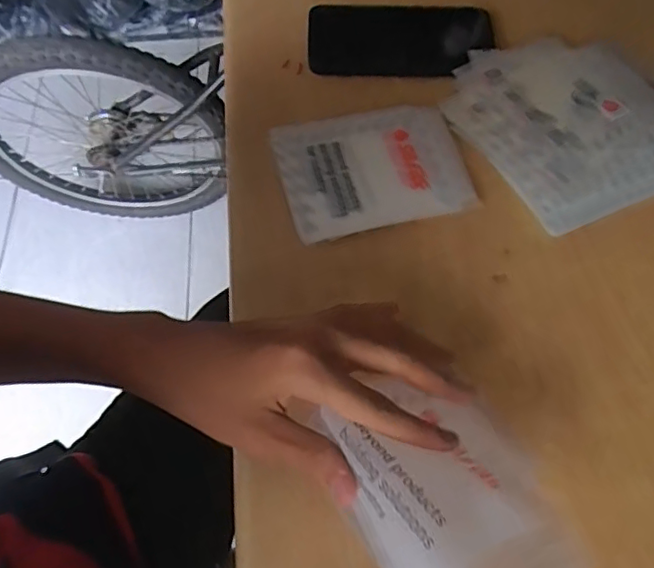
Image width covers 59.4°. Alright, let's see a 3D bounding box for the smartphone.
[{"bbox_3d":[0.061,-0.206,0.475,0.150,0.011,0.079,3,61,1],"label":"smartphone"}]

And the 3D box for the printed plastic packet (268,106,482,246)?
[{"bbox_3d":[0.032,-0.084,0.412,0.129,0.010,0.101,-12,62,-8],"label":"printed plastic packet"}]

